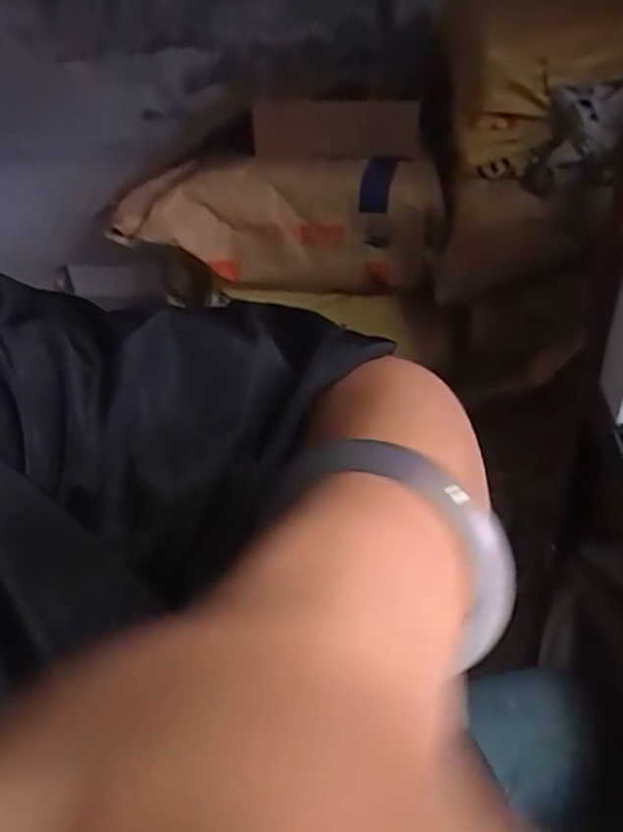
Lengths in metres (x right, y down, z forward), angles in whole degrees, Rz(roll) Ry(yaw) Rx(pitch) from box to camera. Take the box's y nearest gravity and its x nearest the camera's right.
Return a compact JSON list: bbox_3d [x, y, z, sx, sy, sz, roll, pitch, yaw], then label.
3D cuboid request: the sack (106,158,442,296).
[{"bbox_3d":[-0.056,-0.299,1.018,0.526,0.187,0.129,1,38,11],"label":"sack"}]

